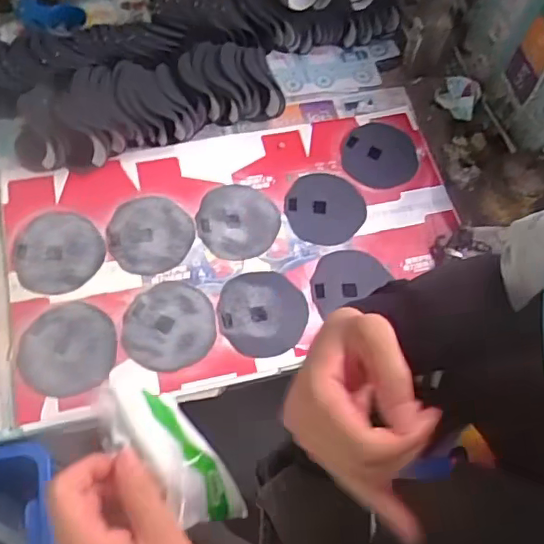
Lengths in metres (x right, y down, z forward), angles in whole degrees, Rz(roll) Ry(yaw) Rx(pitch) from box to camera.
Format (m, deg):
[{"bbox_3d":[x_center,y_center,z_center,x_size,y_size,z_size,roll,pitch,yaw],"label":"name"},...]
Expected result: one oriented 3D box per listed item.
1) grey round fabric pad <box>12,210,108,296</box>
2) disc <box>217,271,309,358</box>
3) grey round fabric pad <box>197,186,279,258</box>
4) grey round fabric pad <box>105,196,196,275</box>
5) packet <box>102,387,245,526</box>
[{"bbox_3d":[-0.367,-0.033,0.959,0.147,0.018,0.143,1,65,-3],"label":"grey round fabric pad"},{"bbox_3d":[-0.014,0.066,0.937,0.144,0.014,0.151,1,65,-3],"label":"disc"},{"bbox_3d":[-0.062,-0.089,1.011,0.139,0.013,0.151,1,65,-3],"label":"grey round fabric pad"},{"bbox_3d":[-0.212,-0.067,0.987,0.144,0.012,0.151,1,65,-3],"label":"grey round fabric pad"},{"bbox_3d":[-0.071,0.138,0.431,0.021,0.123,0.116,-42,69,4],"label":"packet"}]

